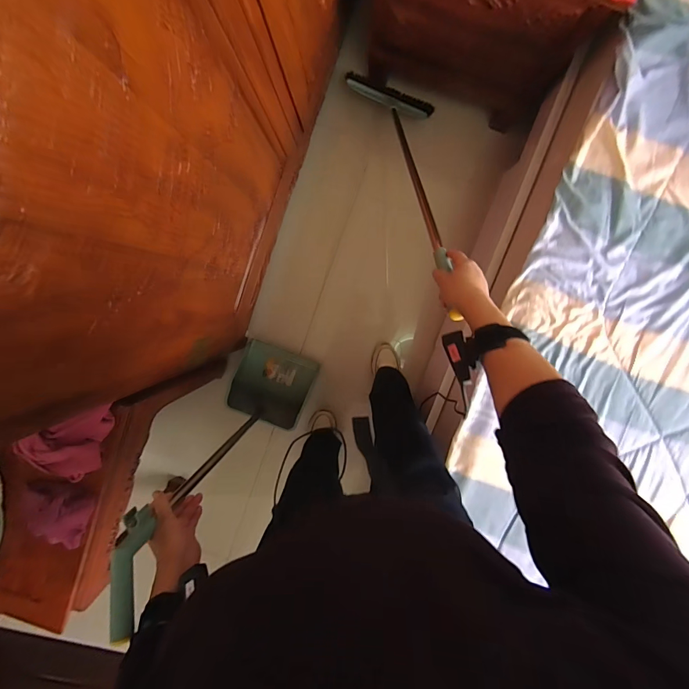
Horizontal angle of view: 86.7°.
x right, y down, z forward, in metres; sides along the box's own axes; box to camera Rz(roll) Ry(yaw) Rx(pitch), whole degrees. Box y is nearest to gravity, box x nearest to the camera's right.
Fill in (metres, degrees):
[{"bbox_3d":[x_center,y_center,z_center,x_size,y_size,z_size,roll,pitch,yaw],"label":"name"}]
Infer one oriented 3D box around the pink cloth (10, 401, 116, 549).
[{"bbox_3d":[-0.553,0.248,0.699,0.134,0.043,0.281,18,97,0],"label":"pink cloth"}]

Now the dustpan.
[{"bbox_3d":[-0.262,0.208,0.874,0.249,0.861,0.194,24,104,-3],"label":"dustpan"}]

